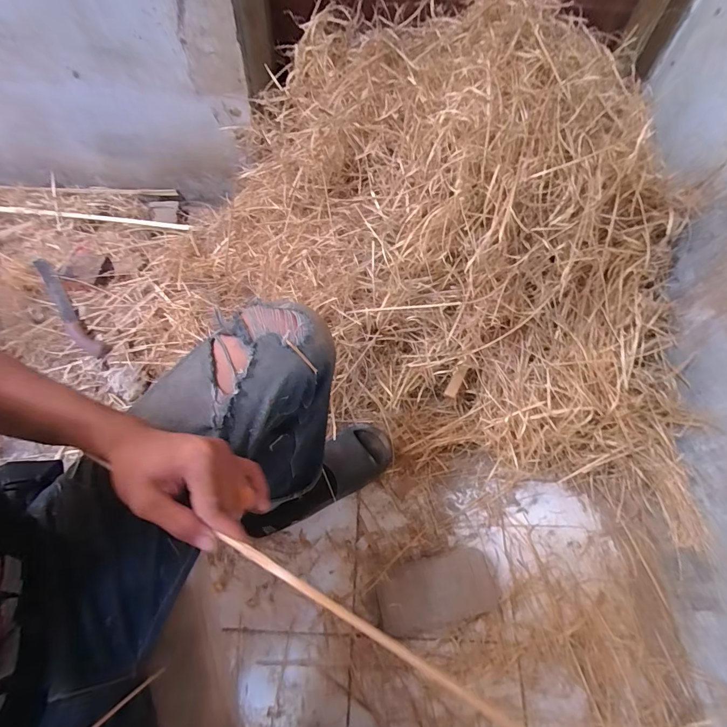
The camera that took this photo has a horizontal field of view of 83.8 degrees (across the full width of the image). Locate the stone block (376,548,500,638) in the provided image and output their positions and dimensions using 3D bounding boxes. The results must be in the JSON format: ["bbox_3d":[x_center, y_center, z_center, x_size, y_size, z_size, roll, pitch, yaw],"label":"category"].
[{"bbox_3d":[0.127,0.416,0.738,0.213,0.069,0.117,-13,62,-10],"label":"stone block"}]

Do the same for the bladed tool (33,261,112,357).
[{"bbox_3d":[-0.765,-0.148,1.037,0.051,0.018,0.408,-38,69,-21],"label":"bladed tool"}]

